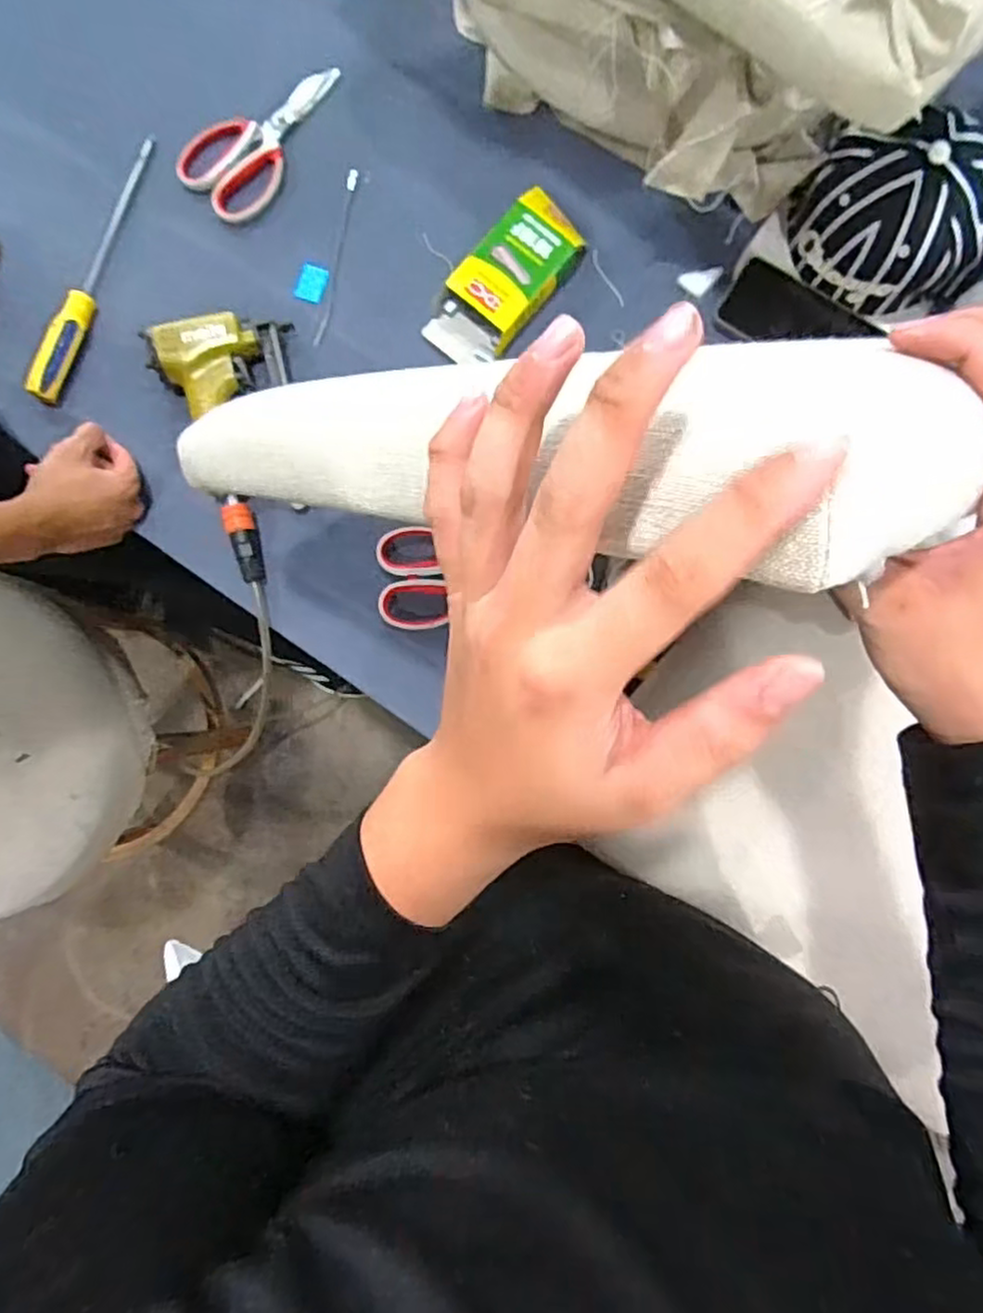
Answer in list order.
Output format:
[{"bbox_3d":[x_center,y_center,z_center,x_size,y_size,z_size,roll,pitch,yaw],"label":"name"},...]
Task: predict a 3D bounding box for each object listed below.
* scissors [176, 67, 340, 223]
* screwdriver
[{"bbox_3d":[-0.230,-0.528,0.714,0.098,0.010,0.179,45,89,3],"label":"scissors"},{"bbox_3d":[-0.392,-0.388,0.700,0.031,0.026,0.288,20,88,2],"label":"screwdriver"}]

